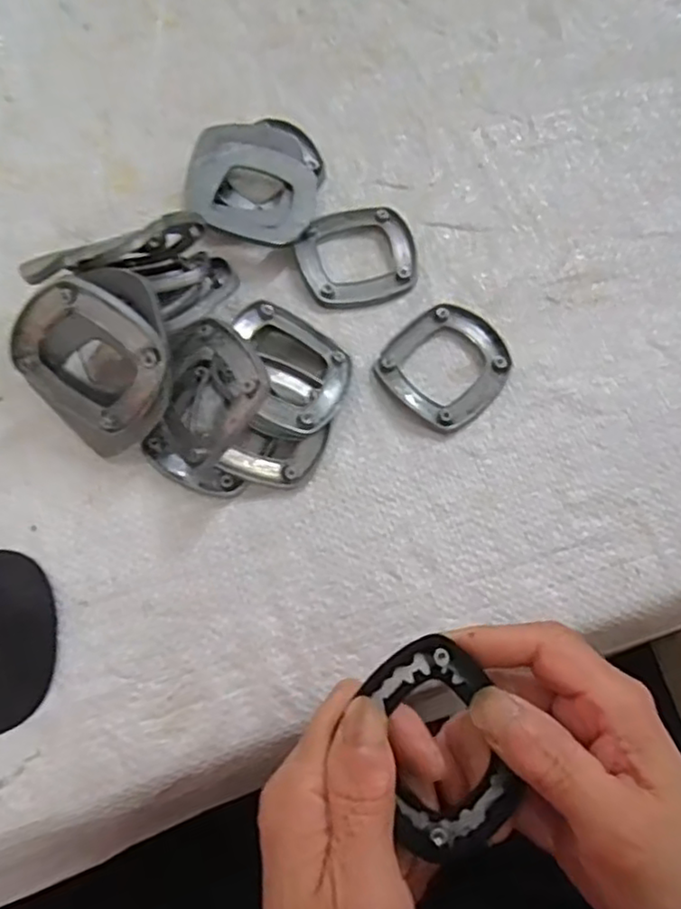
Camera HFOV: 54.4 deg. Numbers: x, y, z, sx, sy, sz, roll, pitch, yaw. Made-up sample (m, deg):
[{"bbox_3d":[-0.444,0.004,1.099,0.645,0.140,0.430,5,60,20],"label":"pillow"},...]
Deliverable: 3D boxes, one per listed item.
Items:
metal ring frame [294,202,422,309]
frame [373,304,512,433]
[{"bbox_3d":[0.008,-0.105,0.345,0.061,0.007,0.057,-17,73,-8],"label":"metal ring frame"},{"bbox_3d":[0.051,-0.044,0.325,0.055,0.008,0.062,41,74,11],"label":"frame"}]

